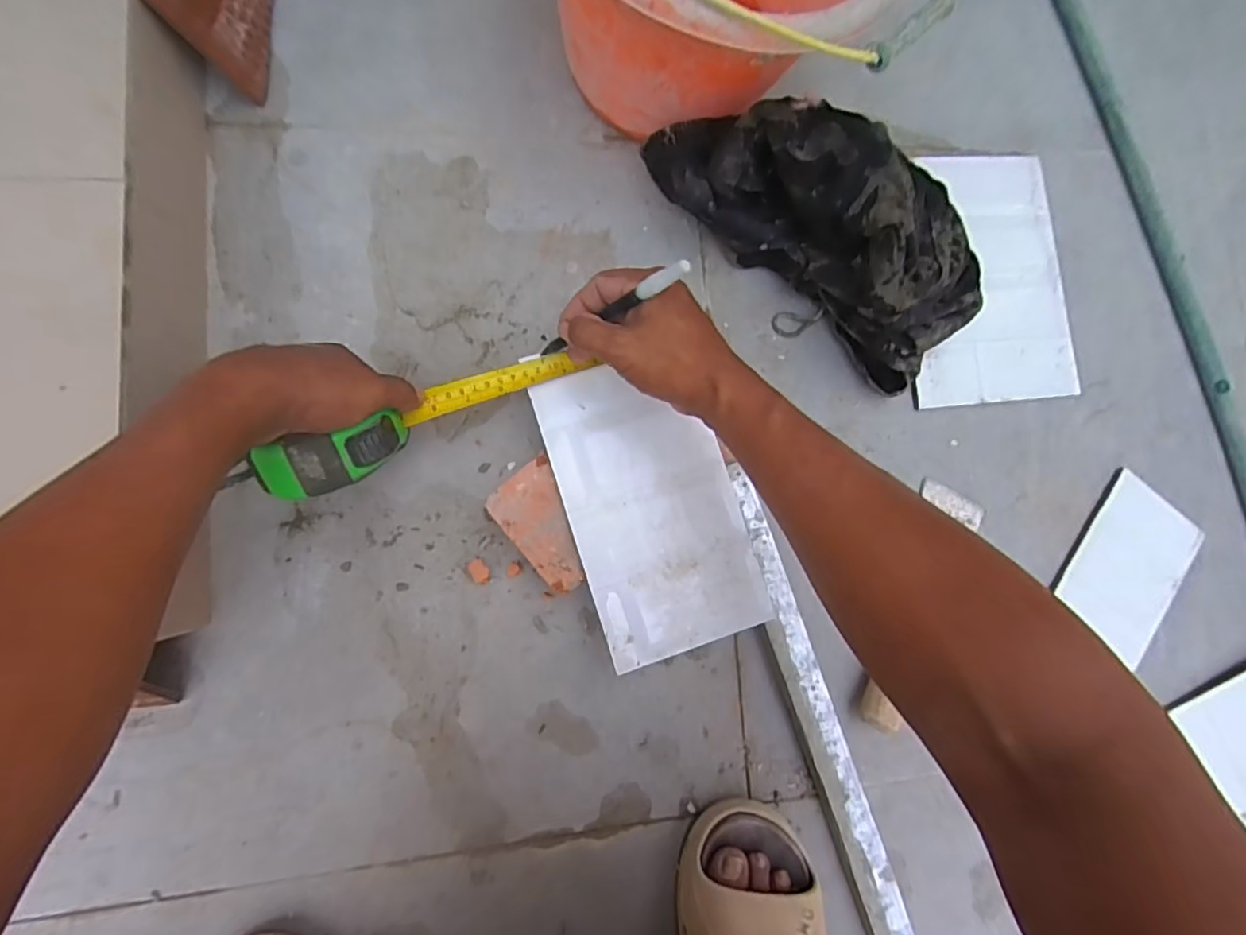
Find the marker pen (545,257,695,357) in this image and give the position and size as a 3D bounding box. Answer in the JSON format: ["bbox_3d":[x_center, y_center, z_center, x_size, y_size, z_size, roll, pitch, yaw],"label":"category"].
[{"bbox_3d":[-0.012,-0.101,0.385,0.008,0.149,0.009,-11,86,-41],"label":"marker pen"}]

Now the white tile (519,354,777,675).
[{"bbox_3d":[0.023,0.028,0.442,0.126,0.009,0.221,-17,88,-9],"label":"white tile"}]

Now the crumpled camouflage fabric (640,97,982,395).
[{"bbox_3d":[0.178,-0.214,0.487,0.303,0.127,0.145,37,81,-4],"label":"crumpled camouflage fabric"}]

